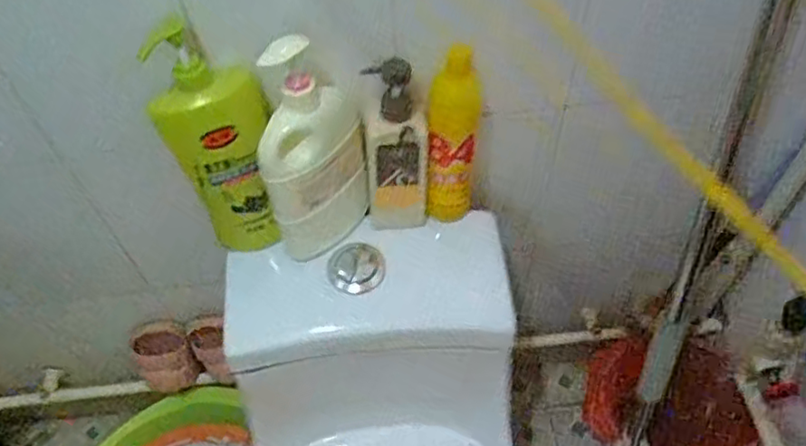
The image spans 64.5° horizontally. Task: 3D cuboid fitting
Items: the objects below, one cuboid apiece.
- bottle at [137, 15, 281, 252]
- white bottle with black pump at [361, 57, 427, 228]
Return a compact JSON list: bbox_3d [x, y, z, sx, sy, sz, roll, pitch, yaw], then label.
[{"bbox_3d":[-0.197,-0.085,0.693,0.099,0.260,0.074,4,51,5],"label":"bottle"},{"bbox_3d":[-0.007,-0.080,0.720,0.068,0.204,0.058,-1,50,0],"label":"white bottle with black pump"}]

